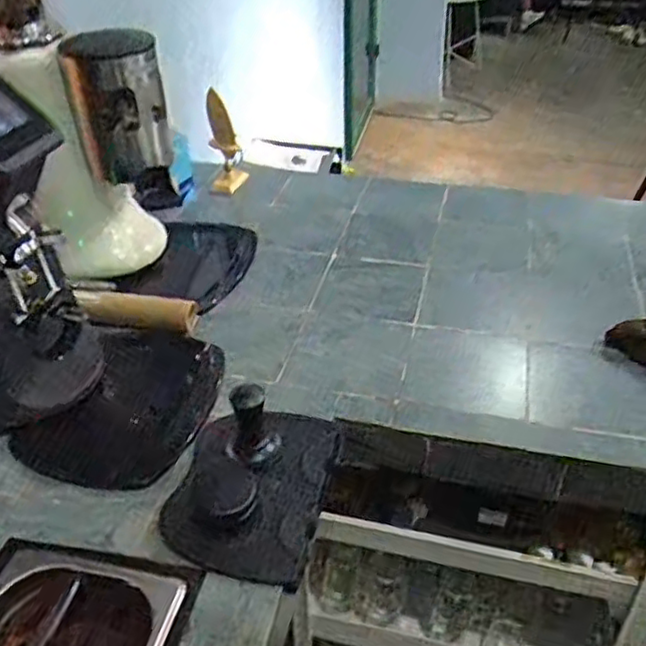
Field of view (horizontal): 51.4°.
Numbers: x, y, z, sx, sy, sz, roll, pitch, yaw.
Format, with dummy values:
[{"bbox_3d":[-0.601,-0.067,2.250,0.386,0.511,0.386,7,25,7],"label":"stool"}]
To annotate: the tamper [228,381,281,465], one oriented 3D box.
[{"bbox_3d":[-0.074,0.104,0.707,0.053,0.085,0.062,-4,38,-3],"label":"tamper"}]

